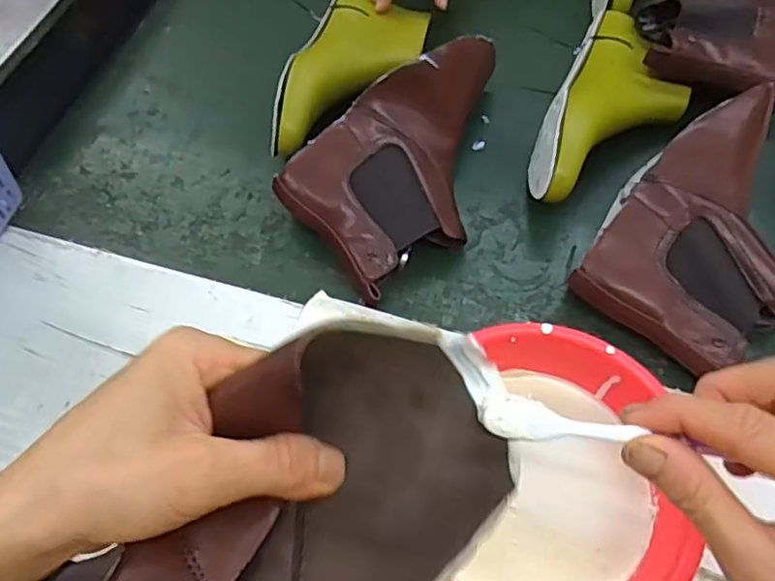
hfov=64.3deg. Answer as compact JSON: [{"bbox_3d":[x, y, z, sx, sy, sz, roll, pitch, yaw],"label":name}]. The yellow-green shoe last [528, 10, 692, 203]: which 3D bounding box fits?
[{"bbox_3d":[0.216,-0.166,0.596,0.114,0.084,0.238,24,66,15],"label":"yellow-green shoe last"}]

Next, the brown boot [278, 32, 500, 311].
[{"bbox_3d":[0.037,-0.123,0.576,0.250,0.093,0.144,-36,66,-15],"label":"brown boot"}]

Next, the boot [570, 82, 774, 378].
[{"bbox_3d":[0.286,-0.057,0.530,0.164,0.080,0.252,37,70,20],"label":"boot"}]

